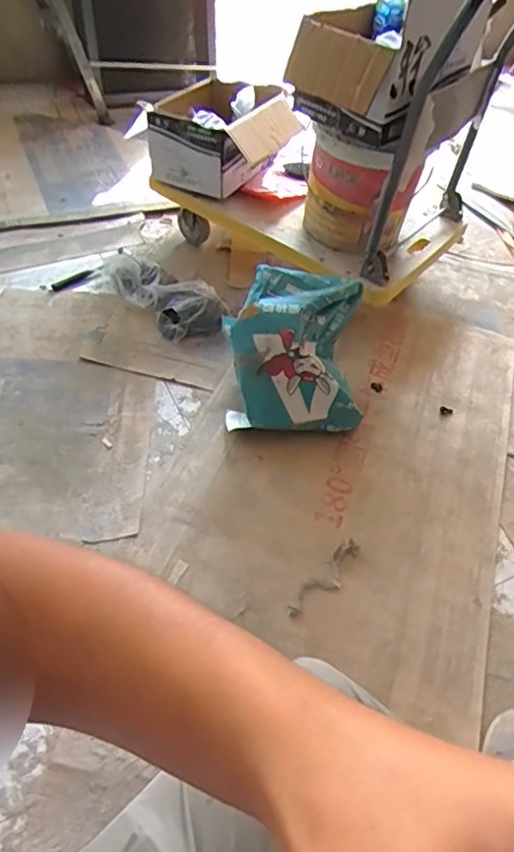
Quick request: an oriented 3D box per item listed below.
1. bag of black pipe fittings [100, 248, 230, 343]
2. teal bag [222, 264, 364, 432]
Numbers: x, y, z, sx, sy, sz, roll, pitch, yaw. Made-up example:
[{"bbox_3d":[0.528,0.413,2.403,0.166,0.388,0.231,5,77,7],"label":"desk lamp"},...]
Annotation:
[{"bbox_3d":[-0.271,-0.390,1.629,0.196,0.077,0.426,-31,58,-29],"label":"bag of black pipe fittings"},{"bbox_3d":[0.086,-0.156,1.301,0.315,0.289,0.261,-2,49,-10],"label":"teal bag"}]

